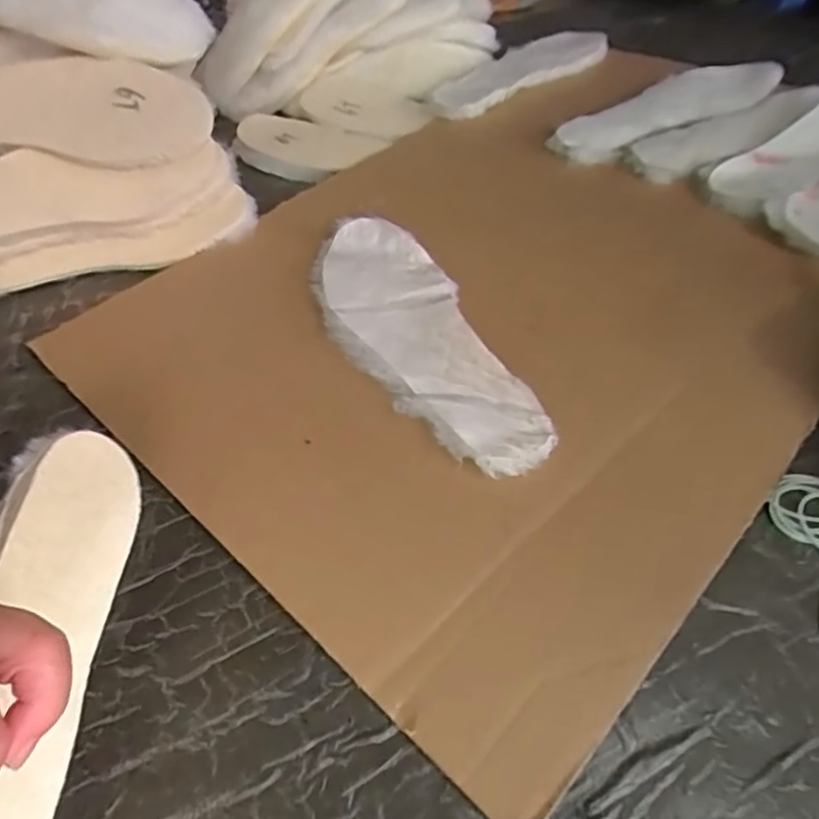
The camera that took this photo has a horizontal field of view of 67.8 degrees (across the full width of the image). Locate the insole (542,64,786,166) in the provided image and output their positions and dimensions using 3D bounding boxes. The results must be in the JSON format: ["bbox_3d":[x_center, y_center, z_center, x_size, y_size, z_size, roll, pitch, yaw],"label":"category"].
[{"bbox_3d":[0.276,-0.336,0.678,0.275,0.018,0.092,-25,54,-12],"label":"insole"}]

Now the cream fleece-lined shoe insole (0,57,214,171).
[{"bbox_3d":[-0.316,-0.261,0.528,0.271,0.084,0.009,5,13,-7],"label":"cream fleece-lined shoe insole"}]

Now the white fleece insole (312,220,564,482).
[{"bbox_3d":[-0.001,-0.060,0.464,0.100,0.013,0.285,-21,52,-10],"label":"white fleece insole"}]

